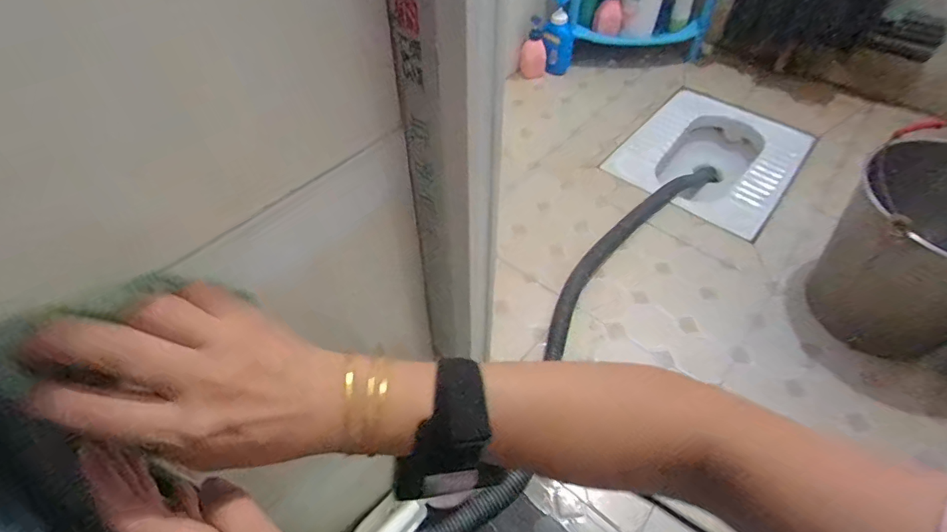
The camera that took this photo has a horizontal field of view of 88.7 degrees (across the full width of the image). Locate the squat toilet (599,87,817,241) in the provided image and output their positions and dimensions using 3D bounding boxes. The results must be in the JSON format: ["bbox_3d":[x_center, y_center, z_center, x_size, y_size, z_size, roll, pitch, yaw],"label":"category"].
[{"bbox_3d":[0.672,-0.250,1.443,0.409,0.264,0.550,34,58,23],"label":"squat toilet"}]

